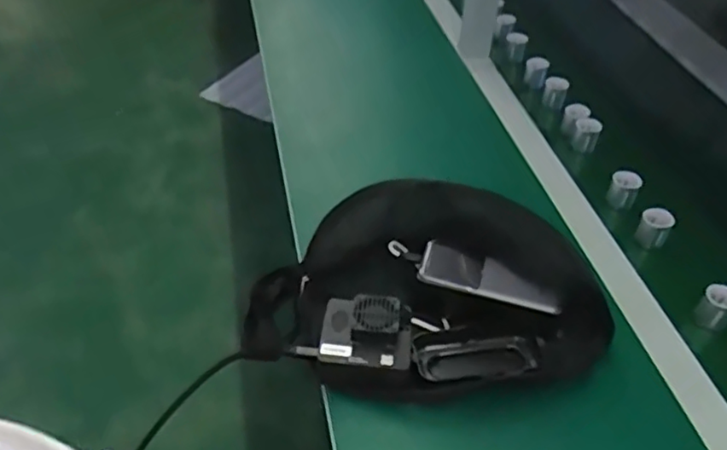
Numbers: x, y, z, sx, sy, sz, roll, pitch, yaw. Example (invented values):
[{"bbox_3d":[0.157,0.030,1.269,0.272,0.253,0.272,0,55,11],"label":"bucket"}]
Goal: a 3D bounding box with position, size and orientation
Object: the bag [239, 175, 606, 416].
[{"bbox_3d":[0.056,0.063,0.577,0.303,0.079,0.208,2,46,3],"label":"bag"}]

